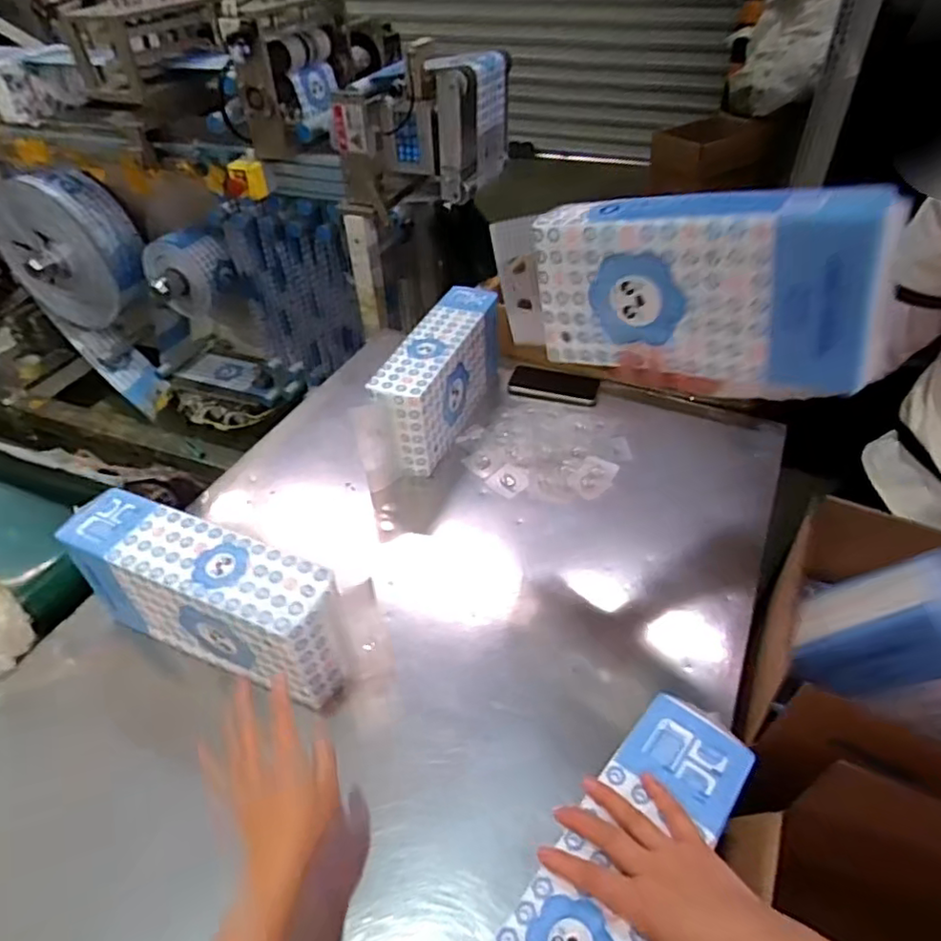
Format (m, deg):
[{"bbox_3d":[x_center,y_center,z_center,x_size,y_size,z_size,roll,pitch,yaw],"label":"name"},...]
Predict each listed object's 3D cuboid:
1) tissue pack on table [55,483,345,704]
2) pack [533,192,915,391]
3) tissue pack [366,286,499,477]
[{"bbox_3d":[-0.299,0.144,0.728,0.332,0.142,0.090,17,46,19],"label":"tissue pack on table"},{"bbox_3d":[0.226,-0.184,0.625,0.324,0.152,0.078,13,43,34],"label":"pack"},{"bbox_3d":[-0.051,-0.149,1.051,0.100,0.168,0.328,17,46,19],"label":"tissue pack"}]

